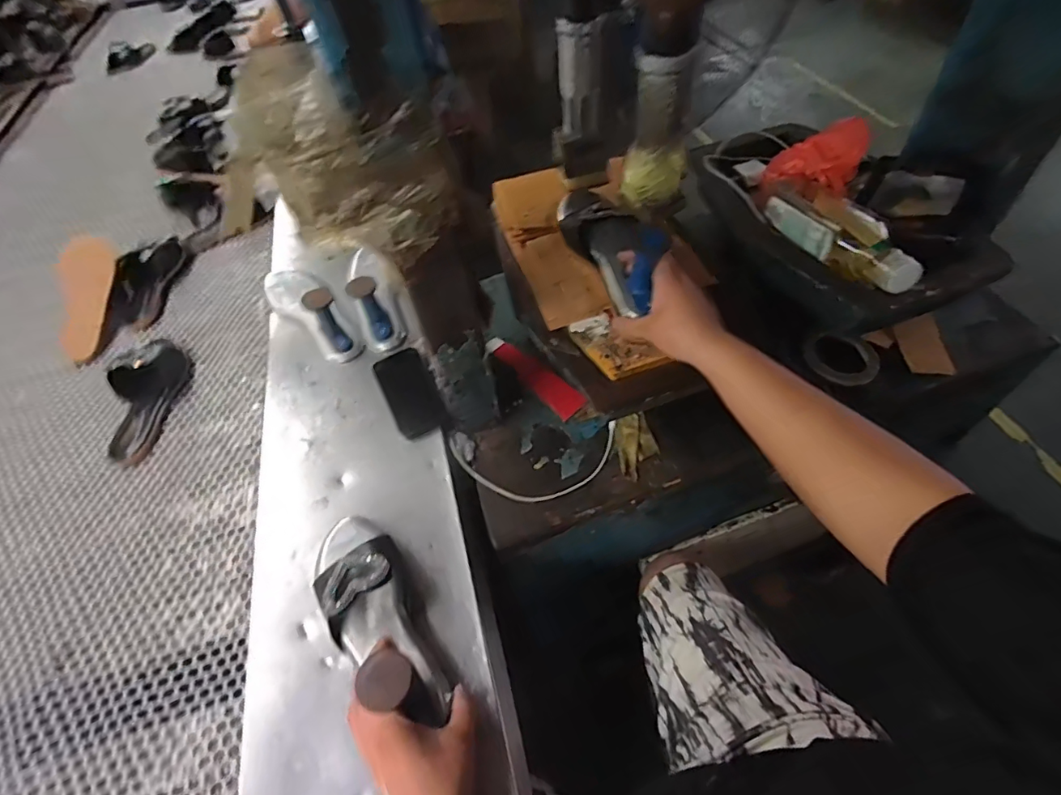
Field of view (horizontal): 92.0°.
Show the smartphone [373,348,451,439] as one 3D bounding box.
[{"bbox_3d":[-0.167,-0.007,0.711,0.069,0.012,0.128,-28,71,-5],"label":"smartphone"}]

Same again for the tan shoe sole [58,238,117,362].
[{"bbox_3d":[-0.752,-0.169,0.860,0.017,0.067,0.202,-2,81,51],"label":"tan shoe sole"}]

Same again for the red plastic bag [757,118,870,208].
[{"bbox_3d":[0.370,-0.307,0.700,0.058,0.084,0.188,-18,12,-10],"label":"red plastic bag"}]

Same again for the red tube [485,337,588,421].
[{"bbox_3d":[0.004,-0.034,0.761,0.042,0.015,0.183,-38,60,-22],"label":"red tube"}]

